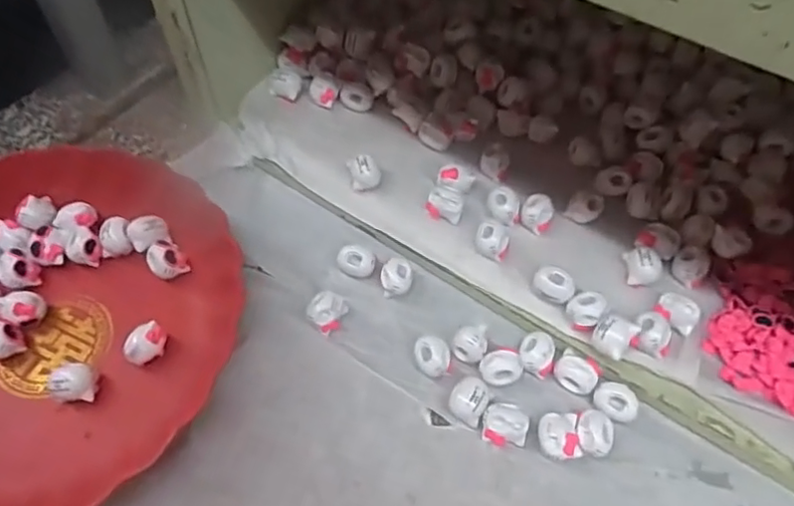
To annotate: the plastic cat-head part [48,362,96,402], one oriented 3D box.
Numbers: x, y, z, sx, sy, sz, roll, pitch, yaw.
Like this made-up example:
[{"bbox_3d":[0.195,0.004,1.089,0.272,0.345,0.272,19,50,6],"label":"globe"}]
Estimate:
[{"bbox_3d":[-0.188,0.077,0.345,0.018,0.026,0.023,4,57,1],"label":"plastic cat-head part"}]

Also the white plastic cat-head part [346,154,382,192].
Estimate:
[{"bbox_3d":[-0.023,-0.055,0.418,0.022,0.025,0.019,-6,58,-6],"label":"white plastic cat-head part"}]

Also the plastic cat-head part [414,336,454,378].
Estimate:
[{"bbox_3d":[0.022,0.064,0.362,0.021,0.017,0.023,-16,59,-12],"label":"plastic cat-head part"}]

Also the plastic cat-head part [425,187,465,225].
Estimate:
[{"bbox_3d":[0.034,-0.032,0.405,0.025,0.017,0.016,20,59,10],"label":"plastic cat-head part"}]

